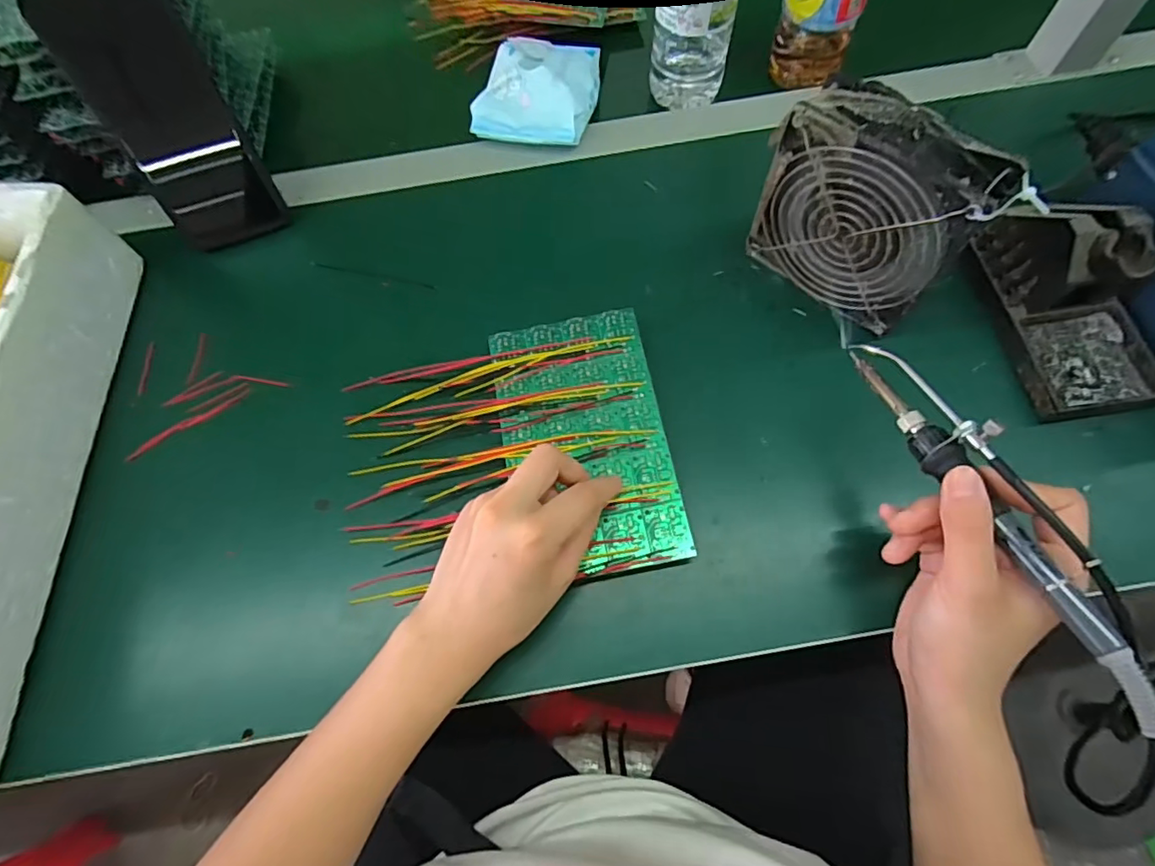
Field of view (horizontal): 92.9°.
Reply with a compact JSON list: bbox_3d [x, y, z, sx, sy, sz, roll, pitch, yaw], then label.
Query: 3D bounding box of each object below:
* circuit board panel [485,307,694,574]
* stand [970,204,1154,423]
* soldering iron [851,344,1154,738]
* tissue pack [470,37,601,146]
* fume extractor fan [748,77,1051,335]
[{"bbox_3d":[0.004,0.002,0.351,0.101,0.010,0.170,-10,65,-2],"label":"circuit board panel"},{"bbox_3d":[0.322,-0.087,0.347,0.075,0.075,0.134,-9,67,-1],"label":"stand"},{"bbox_3d":[0.197,0.030,0.261,0.023,0.030,0.205,-18,61,-5],"label":"soldering iron"},{"bbox_3d":[-0.034,-0.294,0.465,0.096,0.034,0.098,9,68,7],"label":"tissue pack"},{"bbox_3d":[0.179,-0.133,0.347,0.122,0.126,0.039,41,75,17],"label":"fume extractor fan"}]

